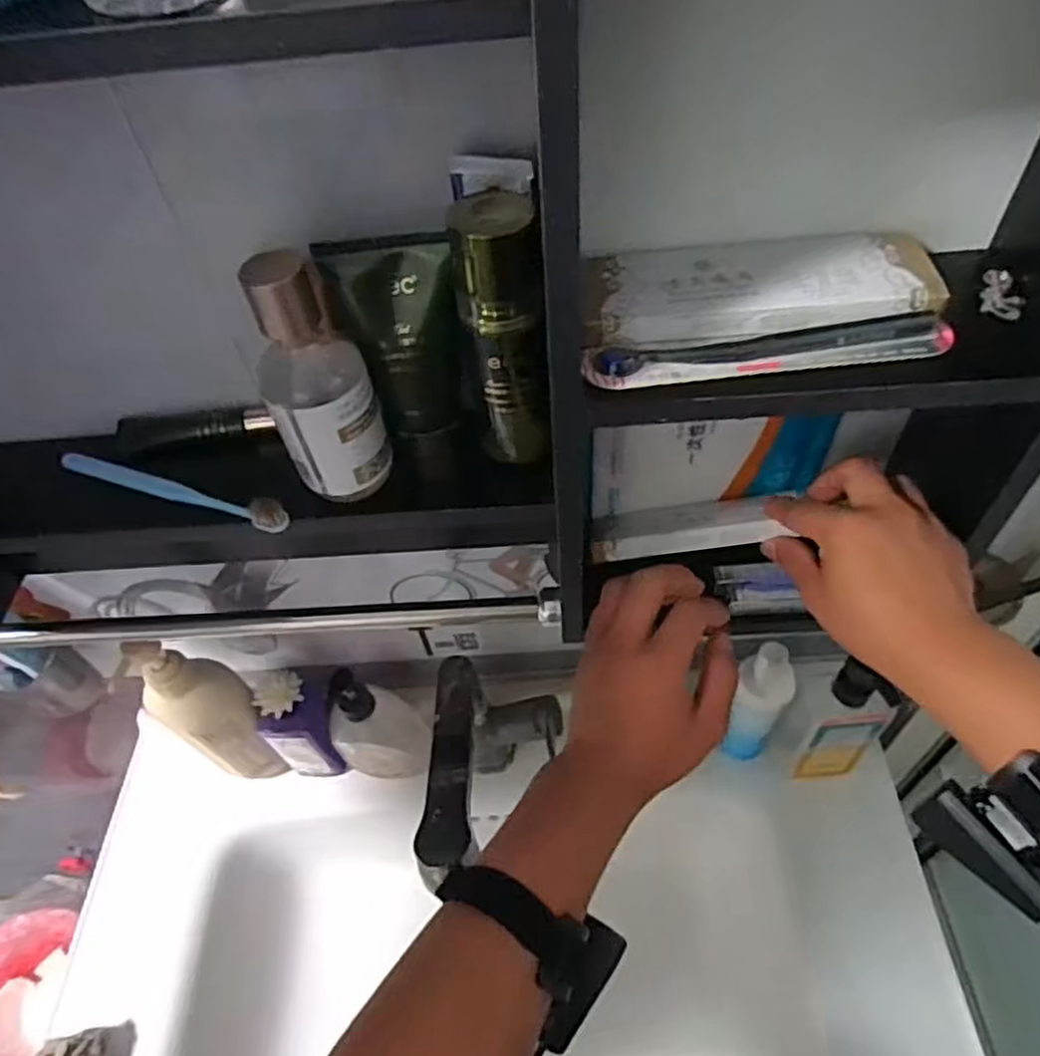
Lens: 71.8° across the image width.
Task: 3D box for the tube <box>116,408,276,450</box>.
[{"bbox_3d":[-0.216,-0.069,0.476,0.102,0.016,0.023,-7,52,1],"label":"tube"}]

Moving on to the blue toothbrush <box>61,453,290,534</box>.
[{"bbox_3d":[-0.220,-0.023,0.459,0.167,0.026,0.021,14,55,16],"label":"blue toothbrush"}]

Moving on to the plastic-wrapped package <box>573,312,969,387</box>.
[{"bbox_3d":[0.123,-0.088,0.356,0.180,0.013,0.027,-4,52,3],"label":"plastic-wrapped package"}]

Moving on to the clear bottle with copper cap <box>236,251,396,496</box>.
[{"bbox_3d":[-0.113,-0.082,0.396,0.054,0.146,0.059,-23,53,-11],"label":"clear bottle with copper cap"}]

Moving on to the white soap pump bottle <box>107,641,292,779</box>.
[{"bbox_3d":[-0.281,0.171,0.658,0.070,0.238,0.047,-40,58,-22],"label":"white soap pump bottle"}]

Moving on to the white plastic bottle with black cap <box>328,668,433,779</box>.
[{"bbox_3d":[-0.137,0.183,0.685,0.094,0.175,0.052,1,52,7],"label":"white plastic bottle with black cap"}]

